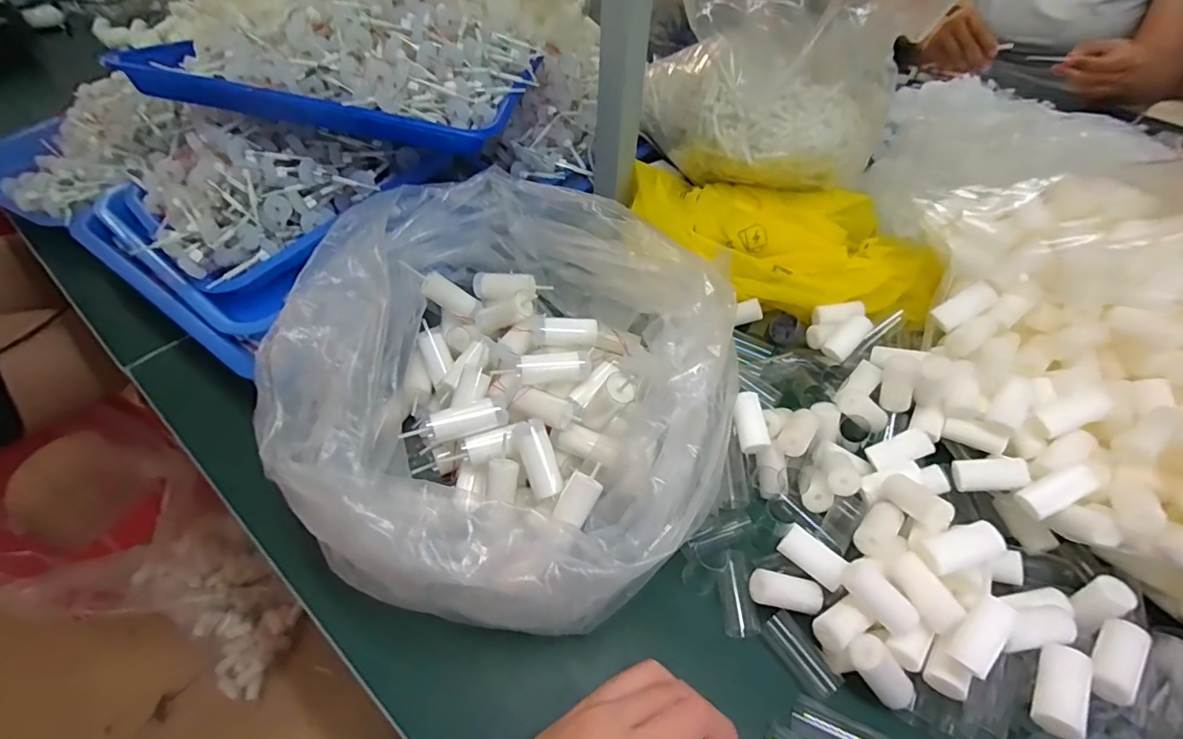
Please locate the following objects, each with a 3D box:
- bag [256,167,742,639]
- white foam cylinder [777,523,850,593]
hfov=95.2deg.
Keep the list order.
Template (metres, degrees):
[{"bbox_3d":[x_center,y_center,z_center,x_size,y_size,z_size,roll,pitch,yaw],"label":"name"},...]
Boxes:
[{"bbox_3d":[-0.052,0.005,0.362,0.286,0.114,0.279,21,53,13],"label":"bag"},{"bbox_3d":[0.139,0.117,0.338,0.040,0.014,0.018,37,59,24],"label":"white foam cylinder"}]

